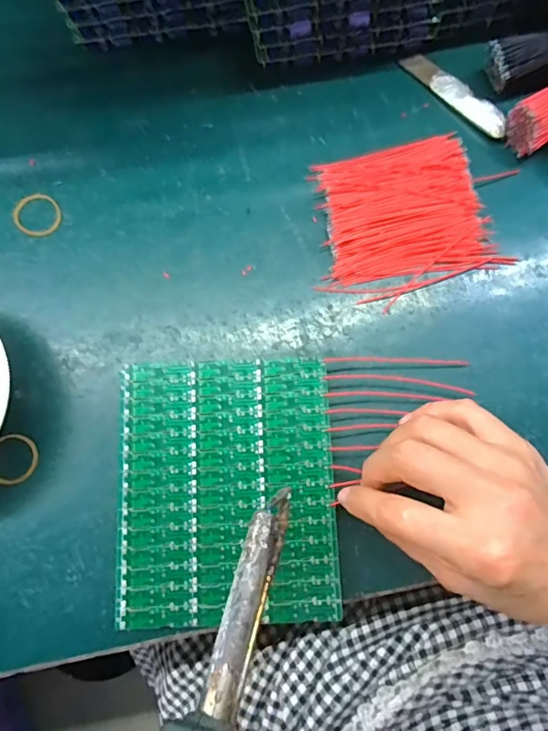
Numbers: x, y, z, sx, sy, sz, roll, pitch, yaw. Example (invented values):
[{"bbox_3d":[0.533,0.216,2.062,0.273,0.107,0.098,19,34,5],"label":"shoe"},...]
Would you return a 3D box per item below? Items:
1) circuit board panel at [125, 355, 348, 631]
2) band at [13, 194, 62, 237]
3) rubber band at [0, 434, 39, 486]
[{"bbox_3d":[-0.027,0.071,0.287,0.123,0.004,0.147,-2,77,0],"label":"circuit board panel"},{"bbox_3d":[-0.160,-0.102,0.331,0.030,0.004,0.029,-17,78,-4],"label":"band"},{"bbox_3d":[-0.161,0.058,0.299,0.031,0.006,0.030,-23,83,-9],"label":"rubber band"}]

